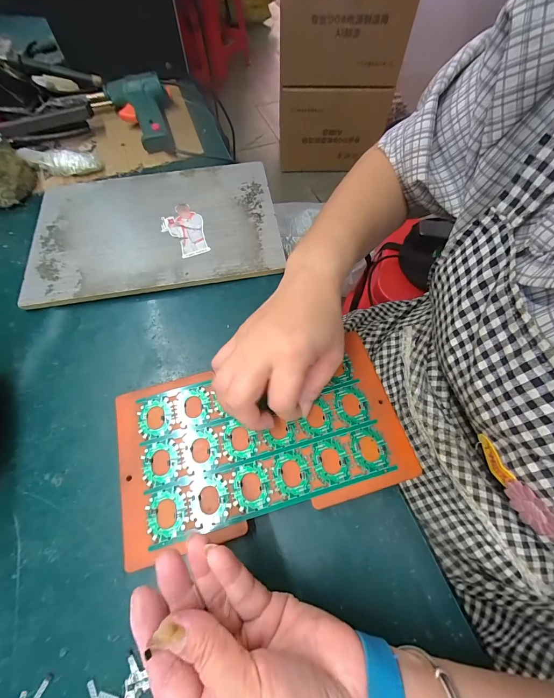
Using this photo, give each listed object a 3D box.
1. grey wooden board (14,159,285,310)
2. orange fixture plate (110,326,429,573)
[{"bbox_3d":[-0.151,-0.156,0.379,0.295,0.011,0.196,-10,66,-3],"label":"grey wooden board"},{"bbox_3d":[-0.015,0.076,0.266,0.236,0.017,0.132,-14,66,-5],"label":"orange fixture plate"}]

